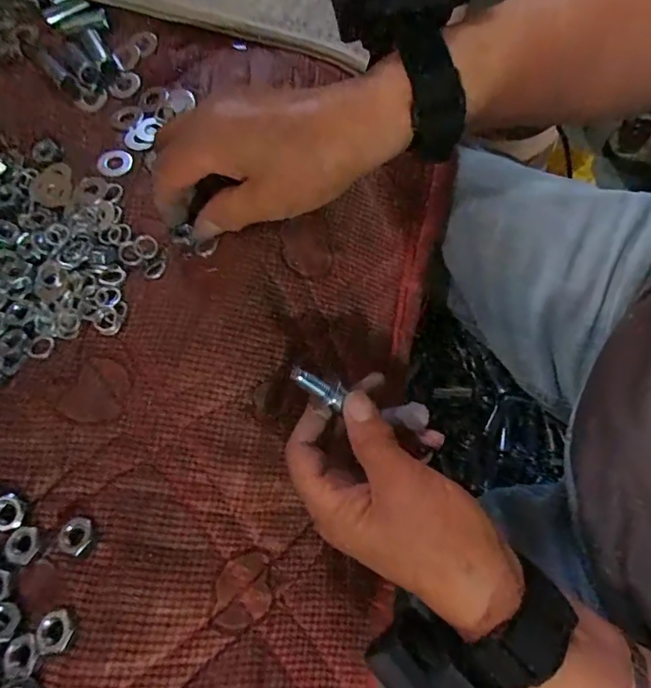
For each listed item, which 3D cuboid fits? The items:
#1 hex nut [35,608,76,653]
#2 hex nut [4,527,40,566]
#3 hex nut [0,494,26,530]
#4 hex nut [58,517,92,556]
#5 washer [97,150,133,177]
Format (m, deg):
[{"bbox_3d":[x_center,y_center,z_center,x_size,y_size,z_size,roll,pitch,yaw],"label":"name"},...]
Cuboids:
[{"bbox_3d":[-0.119,0.126,0.220,0.015,0.005,0.016,-35,74,-9],"label":"hex nut"},{"bbox_3d":[-0.143,0.095,0.237,0.014,0.004,0.016,-15,72,-3],"label":"hex nut"},{"bbox_3d":[-0.153,0.081,0.242,0.015,0.005,0.016,4,72,3],"label":"hex nut"},{"bbox_3d":[-0.117,0.090,0.237,0.015,0.005,0.015,20,73,8],"label":"hex nut"},{"bbox_3d":[-0.131,-0.113,0.314,0.021,0.004,0.020,0,72,1],"label":"washer"}]

